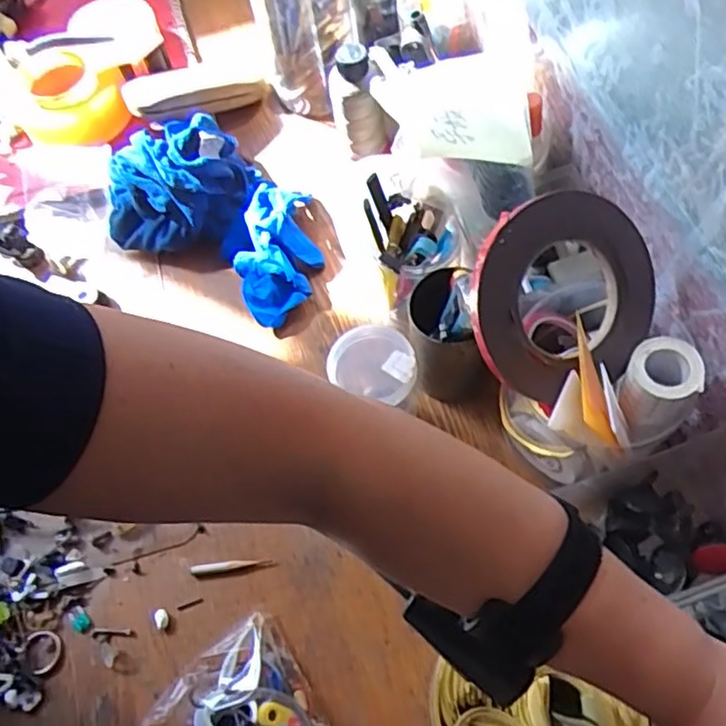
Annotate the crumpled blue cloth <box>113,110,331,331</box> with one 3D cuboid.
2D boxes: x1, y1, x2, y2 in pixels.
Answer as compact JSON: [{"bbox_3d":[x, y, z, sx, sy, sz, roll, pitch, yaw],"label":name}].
[{"bbox_3d":[-0.141,-0.156,0.643,0.235,0.066,0.153,27,68,15],"label":"crumpled blue cloth"}]

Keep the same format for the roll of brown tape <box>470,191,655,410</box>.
[{"bbox_3d":[0.136,-0.046,0.435,0.140,0.022,0.134,-16,103,-16],"label":"roll of brown tape"}]

